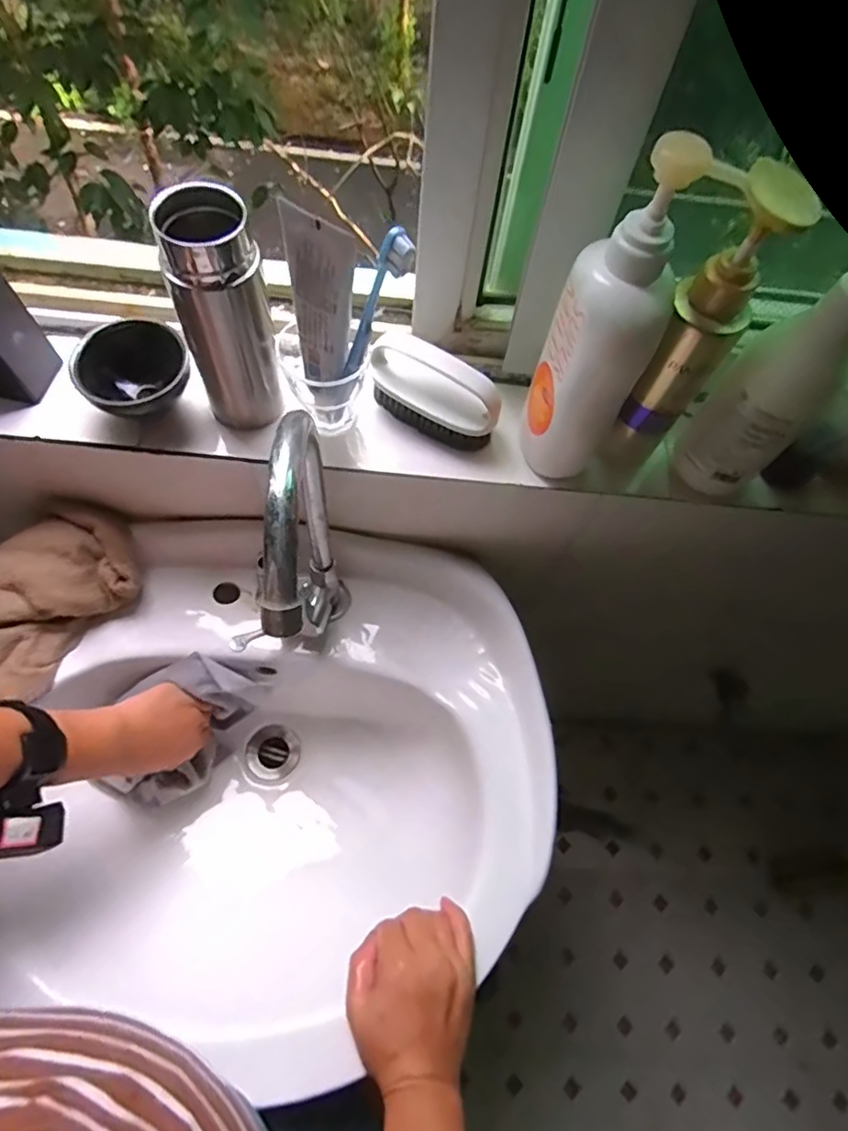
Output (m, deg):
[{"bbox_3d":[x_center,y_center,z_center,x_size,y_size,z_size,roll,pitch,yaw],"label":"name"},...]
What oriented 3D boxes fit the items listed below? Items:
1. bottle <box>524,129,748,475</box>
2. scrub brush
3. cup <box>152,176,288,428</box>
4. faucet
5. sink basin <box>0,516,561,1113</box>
[{"bbox_3d":[0.118,-0.152,0.405,0.076,0.236,0.058,28,66,8],"label":"bottle"},{"bbox_3d":[0.009,-0.143,0.499,0.112,0.063,0.039,28,66,9],"label":"scrub brush"},{"bbox_3d":[-0.146,-0.178,0.435,0.058,0.165,0.057,2,65,-4],"label":"cup"},{"bbox_3d":[-0.081,0.016,0.447,0.040,0.302,0.138,-10,66,-9],"label":"faucet"},{"bbox_3d":[-0.132,0.205,0.582,0.478,0.199,0.478,1,66,-3],"label":"sink basin"}]

